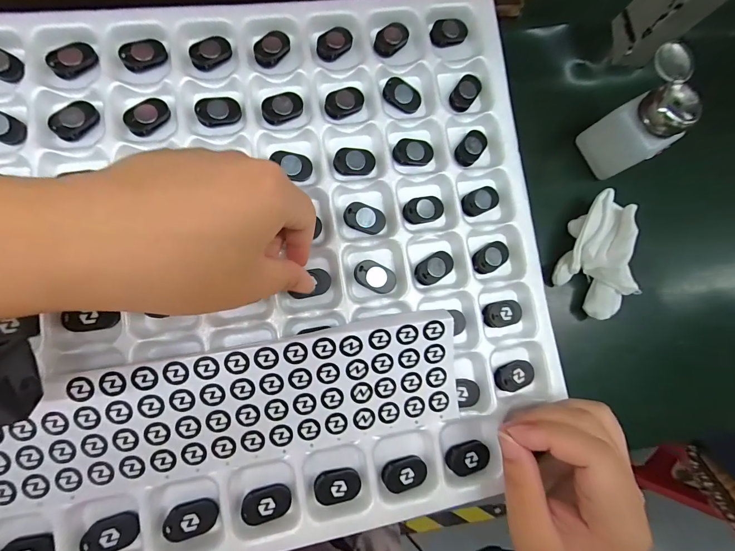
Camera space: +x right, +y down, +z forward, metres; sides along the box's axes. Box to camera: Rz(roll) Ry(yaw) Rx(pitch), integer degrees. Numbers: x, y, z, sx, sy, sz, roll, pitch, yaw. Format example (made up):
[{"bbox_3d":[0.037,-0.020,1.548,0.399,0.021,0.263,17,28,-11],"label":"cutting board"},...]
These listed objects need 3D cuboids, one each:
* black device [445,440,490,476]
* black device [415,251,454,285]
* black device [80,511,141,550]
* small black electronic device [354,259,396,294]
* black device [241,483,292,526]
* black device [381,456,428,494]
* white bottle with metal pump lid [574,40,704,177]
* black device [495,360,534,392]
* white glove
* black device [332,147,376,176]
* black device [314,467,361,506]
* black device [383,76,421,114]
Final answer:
[{"bbox_3d":[0.067,0.121,0.226,0.030,0.008,0.018,-13,85,-9],"label":"black device"},{"bbox_3d":[0.047,-0.006,0.237,0.029,0.005,0.016,-35,89,-10],"label":"black device"},{"bbox_3d":[-0.147,0.149,0.196,0.029,0.007,0.019,-14,85,-9],"label":"black device"},{"bbox_3d":[0.005,0.001,0.230,0.029,0.005,0.018,27,81,-4],"label":"small black electronic device"},{"bbox_3d":[-0.061,0.141,0.209,0.028,0.009,0.018,-9,85,-9],"label":"black device"},{"bbox_3d":[0.024,0.128,0.220,0.029,0.007,0.017,-16,86,-9],"label":"black device"},{"bbox_3d":[0.229,-0.133,0.285,0.051,0.084,0.066,-33,89,-10],"label":"white bottle with metal pump lid"},{"bbox_3d":[0.104,0.069,0.236,0.030,0.007,0.018,-12,85,-9],"label":"black device"},{"bbox_3d":[0.208,-0.019,0.300,0.058,0.027,0.103,22,81,-5],"label":"white glove"},{"bbox_3d":[-0.009,-0.080,0.237,0.028,0.004,0.018,2,83,-7],"label":"black device"},{"bbox_3d":[-0.019,0.132,0.214,0.028,0.008,0.017,-6,84,-8],"label":"black device"},{"bbox_3d":[0.025,-0.132,0.249,0.029,0.008,0.017,32,80,-3],"label":"black device"}]

